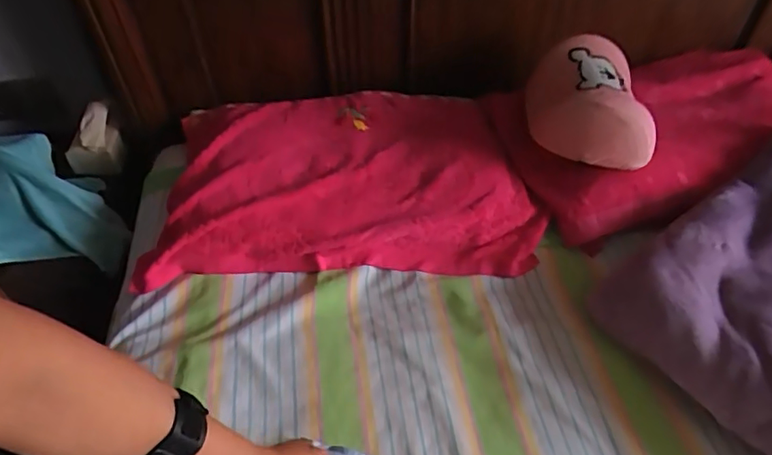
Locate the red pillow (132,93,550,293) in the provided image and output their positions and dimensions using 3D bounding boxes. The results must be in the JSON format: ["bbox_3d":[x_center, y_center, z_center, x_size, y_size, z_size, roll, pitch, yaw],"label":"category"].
[{"bbox_3d":[-0.071,-0.094,0.943,0.646,0.126,0.403,-3,47,-2],"label":"red pillow"}]

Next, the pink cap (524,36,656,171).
[{"bbox_3d":[0.338,-0.225,0.903,0.180,0.103,0.250,3,48,3],"label":"pink cap"}]

